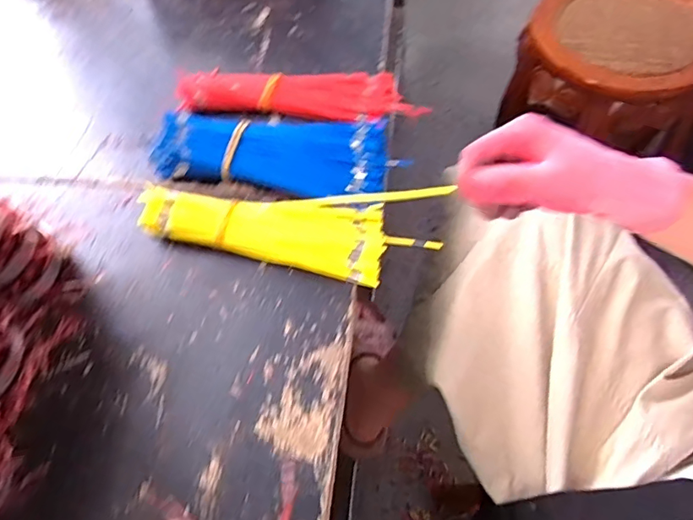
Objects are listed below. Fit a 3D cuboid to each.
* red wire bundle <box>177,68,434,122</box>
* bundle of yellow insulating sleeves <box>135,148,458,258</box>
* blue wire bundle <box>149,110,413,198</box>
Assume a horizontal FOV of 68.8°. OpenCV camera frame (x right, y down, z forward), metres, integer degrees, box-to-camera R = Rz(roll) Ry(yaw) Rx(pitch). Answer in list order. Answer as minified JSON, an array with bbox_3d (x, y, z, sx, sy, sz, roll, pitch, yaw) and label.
[{"bbox_3d":[-0.056,-0.195,0.586,0.283,0.025,0.073,9,63,9],"label":"red wire bundle"},{"bbox_3d":[-0.061,-0.033,0.489,0.275,0.029,0.075,12,63,10],"label":"bundle of yellow insulating sleeves"},{"bbox_3d":[-0.073,-0.113,0.532,0.259,0.039,0.099,9,63,8],"label":"blue wire bundle"}]

